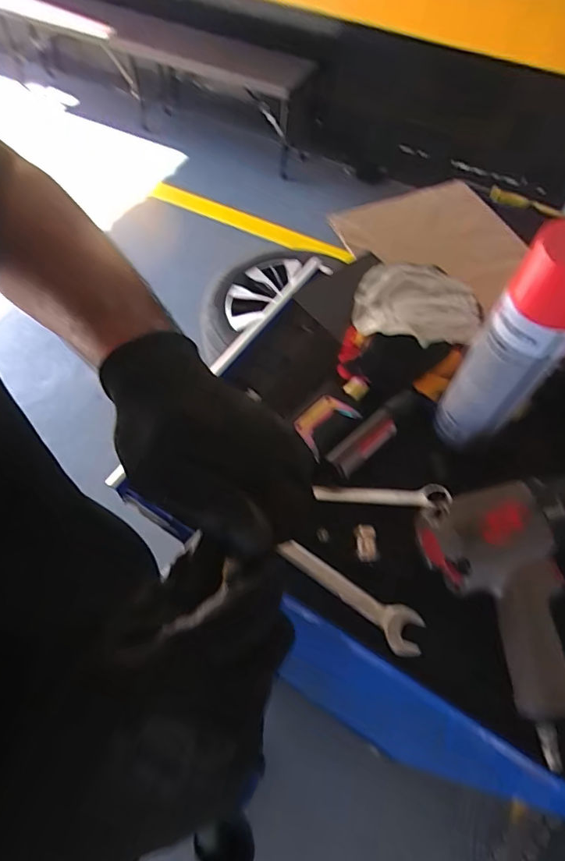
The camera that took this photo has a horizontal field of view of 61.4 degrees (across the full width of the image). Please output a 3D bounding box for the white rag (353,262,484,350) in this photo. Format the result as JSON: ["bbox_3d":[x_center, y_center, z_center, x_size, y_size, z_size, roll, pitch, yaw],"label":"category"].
[{"bbox_3d":[0.171,-0.162,0.598,0.156,0.035,0.164,17,60,7],"label":"white rag"}]

